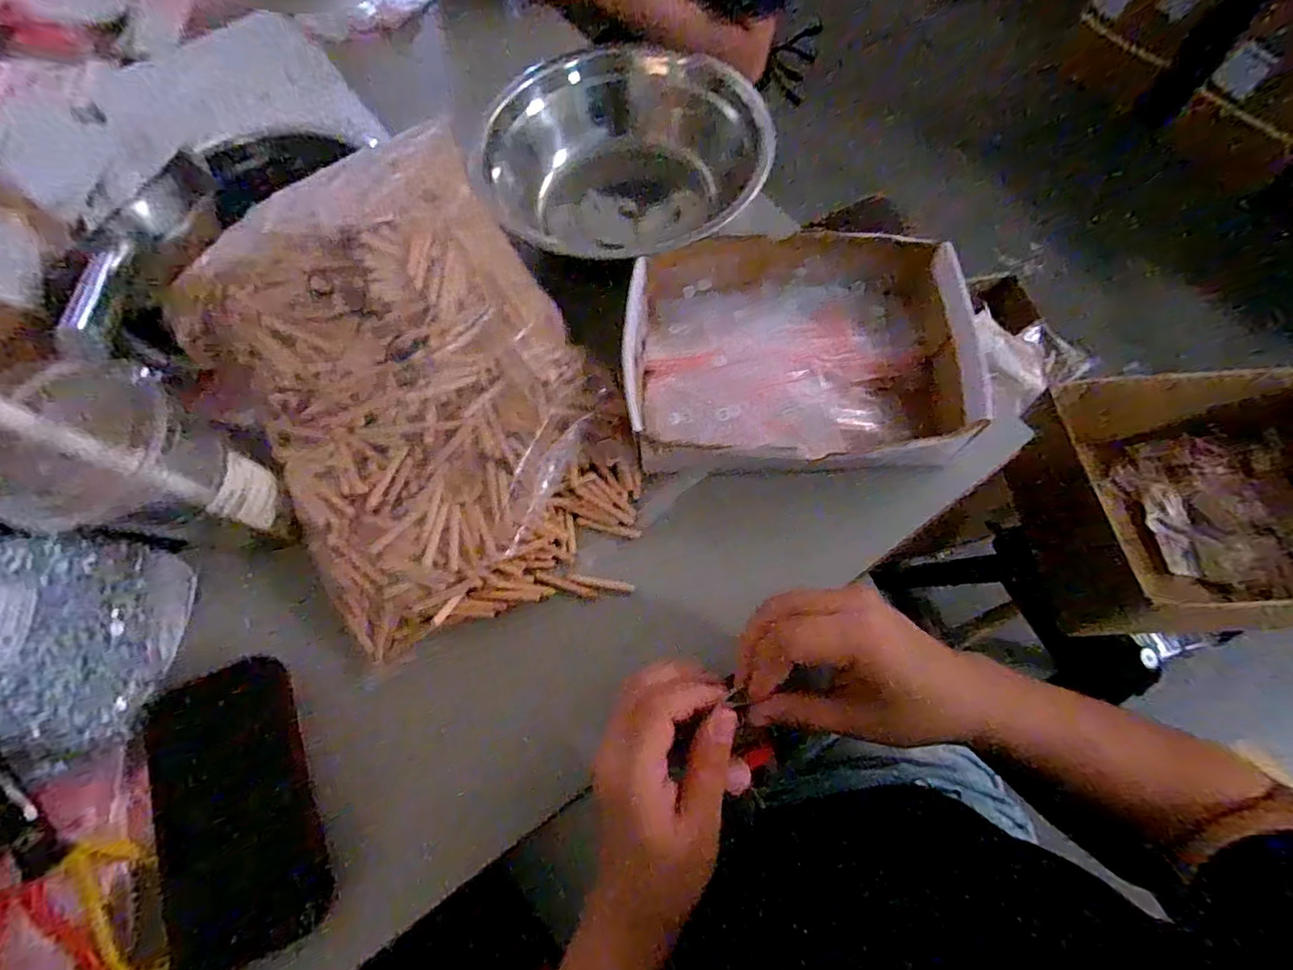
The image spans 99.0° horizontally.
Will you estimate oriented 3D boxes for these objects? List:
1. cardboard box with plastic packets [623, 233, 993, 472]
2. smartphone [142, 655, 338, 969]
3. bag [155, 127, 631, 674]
[{"bbox_3d":[0.116,-0.111,0.424,0.256,0.055,0.198,2,69,3],"label":"cardboard box with plastic packets"},{"bbox_3d":[-0.289,0.234,0.395,0.016,0.094,0.194,-21,82,36],"label":"smartphone"},{"bbox_3d":[-0.153,-0.063,0.388,0.235,0.047,0.350,-28,97,-14],"label":"bag"}]

